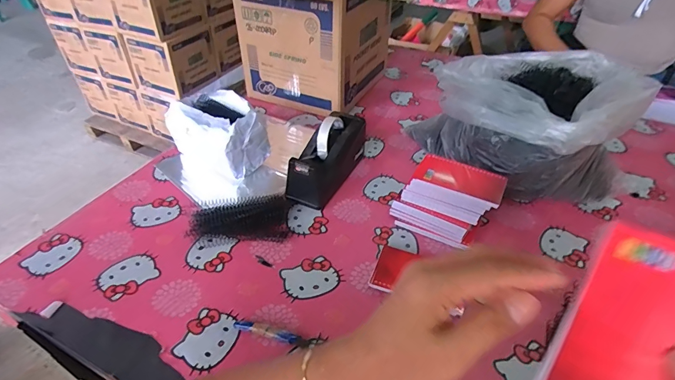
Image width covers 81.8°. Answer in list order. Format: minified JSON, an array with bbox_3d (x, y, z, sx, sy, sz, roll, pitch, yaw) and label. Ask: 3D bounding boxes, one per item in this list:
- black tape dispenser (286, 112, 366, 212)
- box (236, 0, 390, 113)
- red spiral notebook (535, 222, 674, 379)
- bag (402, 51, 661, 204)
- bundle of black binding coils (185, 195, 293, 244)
[{"bbox_3d":[-0.017,-0.067,0.735,0.071,0.112,0.201,19,42,20],"label":"black tape dispenser"},{"bbox_3d":[-0.055,-0.379,0.992,0.283,0.260,0.289,18,42,19],"label":"box"},{"bbox_3d":[0.199,0.096,0.255,0.082,0.132,0.012,25,9,36],"label":"red spiral notebook"},{"bbox_3d":[0.359,-0.131,0.745,0.290,0.216,0.319,-13,41,-17],"label":"bag"},{"bbox_3d":[-0.165,0.045,0.666,0.160,0.025,0.097,-2,39,-5],"label":"bundle of black binding coils"}]

